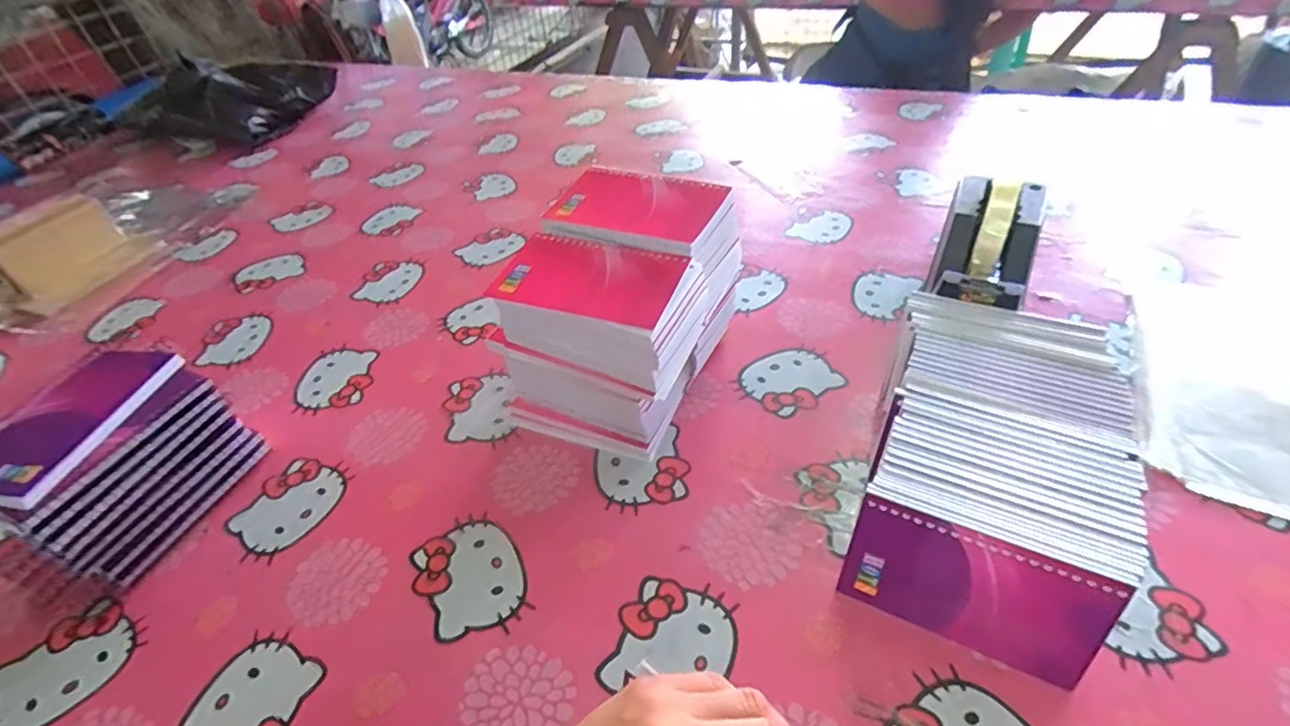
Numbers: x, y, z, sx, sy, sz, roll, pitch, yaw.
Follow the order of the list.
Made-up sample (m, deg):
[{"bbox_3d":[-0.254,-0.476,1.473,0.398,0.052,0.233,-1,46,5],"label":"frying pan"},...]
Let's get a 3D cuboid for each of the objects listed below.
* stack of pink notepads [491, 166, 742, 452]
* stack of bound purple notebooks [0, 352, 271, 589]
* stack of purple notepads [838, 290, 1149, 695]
[{"bbox_3d":[-0.022,-0.043,0.475,0.151,0.157,0.166,16,48,21],"label":"stack of pink notepads"},{"bbox_3d":[-0.396,0.076,0.434,0.102,0.105,0.140,14,47,20],"label":"stack of bound purple notebooks"},{"bbox_3d":[0.228,0.064,0.386,0.134,0.080,0.225,15,47,21],"label":"stack of purple notepads"}]

